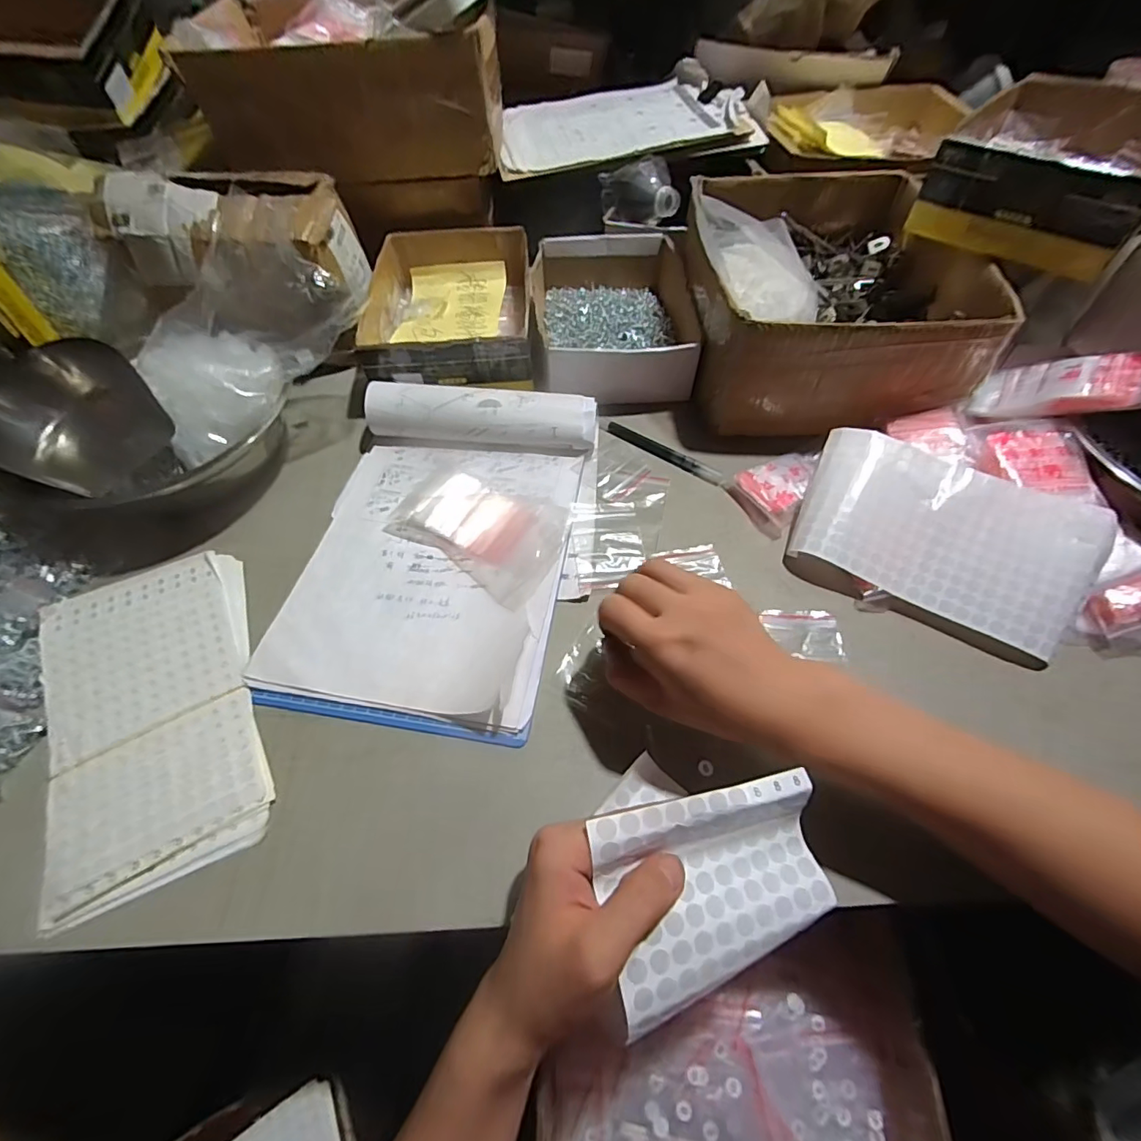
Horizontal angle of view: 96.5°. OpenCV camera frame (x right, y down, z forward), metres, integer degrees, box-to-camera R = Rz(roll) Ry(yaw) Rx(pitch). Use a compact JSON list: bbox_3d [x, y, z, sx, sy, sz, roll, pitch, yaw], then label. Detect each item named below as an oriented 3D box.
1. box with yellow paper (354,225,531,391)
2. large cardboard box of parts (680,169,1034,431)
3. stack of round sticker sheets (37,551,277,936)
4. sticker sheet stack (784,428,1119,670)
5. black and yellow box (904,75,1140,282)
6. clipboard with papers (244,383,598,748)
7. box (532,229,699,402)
[{"bbox_3d":[-0.134,-0.306,0.587,0.180,0.053,0.261,-5,56,-2],"label":"box with yellow paper"},{"bbox_3d":[0.268,-0.301,0.547,0.267,0.106,0.332,3,56,3],"label":"large cardboard box of parts"},{"bbox_3d":[-0.298,0.093,0.364,0.133,0.013,0.246,-22,58,-13],"label":"stack of round sticker sheets"},{"bbox_3d":[0.291,-0.026,0.409,0.207,0.025,0.137,27,81,18],"label":"sticker sheet stack"},{"bbox_3d":[0.500,-0.414,0.533,0.192,0.091,0.286,37,64,23],"label":"black and yellow box"},{"bbox_3d":[-0.110,-0.036,0.427,0.220,0.045,0.318,7,56,6],"label":"clipboard with papers"},{"bbox_3d":[0.043,-0.295,0.583,0.167,0.061,0.256,-1,56,1],"label":"box"}]

